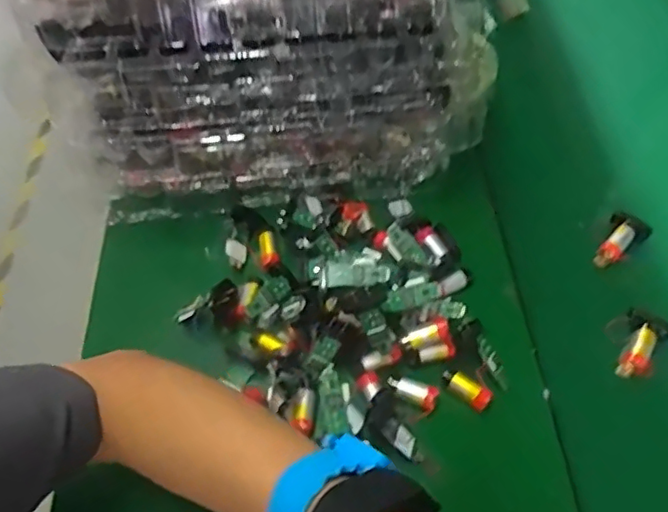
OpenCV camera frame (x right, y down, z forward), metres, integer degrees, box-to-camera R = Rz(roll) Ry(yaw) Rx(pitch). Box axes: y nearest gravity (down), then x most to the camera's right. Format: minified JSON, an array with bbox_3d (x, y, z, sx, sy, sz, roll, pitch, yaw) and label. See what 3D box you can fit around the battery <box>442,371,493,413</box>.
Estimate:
[{"bbox_3d":[0.093,0.093,0.412,0.035,0.011,0.014,37,66,26],"label":"battery"}]

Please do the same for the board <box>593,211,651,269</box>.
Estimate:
[{"bbox_3d":[0.233,-0.013,0.481,0.031,0.012,0.051,39,80,27],"label":"board"}]

